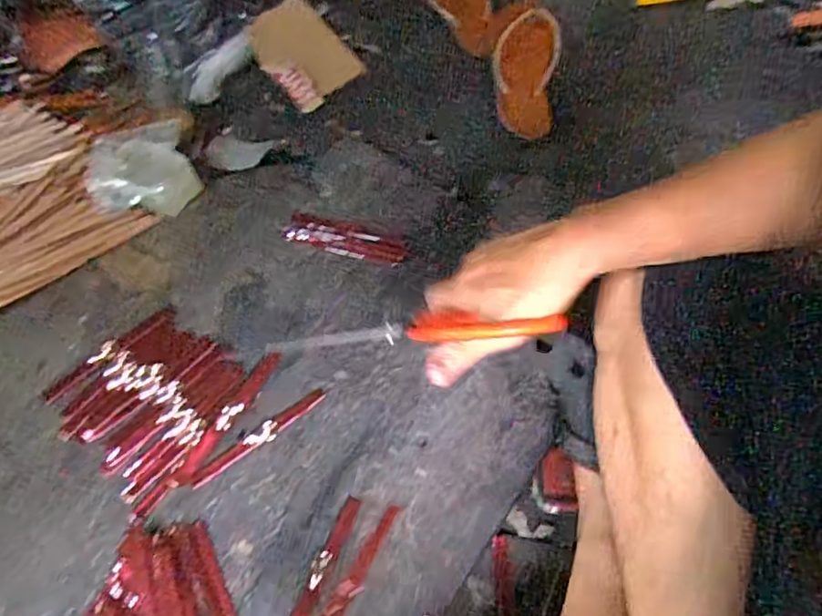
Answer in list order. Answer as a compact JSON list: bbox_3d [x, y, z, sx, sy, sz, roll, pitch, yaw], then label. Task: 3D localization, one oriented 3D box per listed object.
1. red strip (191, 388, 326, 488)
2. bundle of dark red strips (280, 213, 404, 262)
[{"bbox_3d":[-0.142,0.120,0.566,0.141,0.004,0.017,-33,62,-20],"label":"red strip"},{"bbox_3d":[-0.073,-0.079,0.671,0.138,0.008,0.043,14,57,10],"label":"bundle of dark red strips"}]

